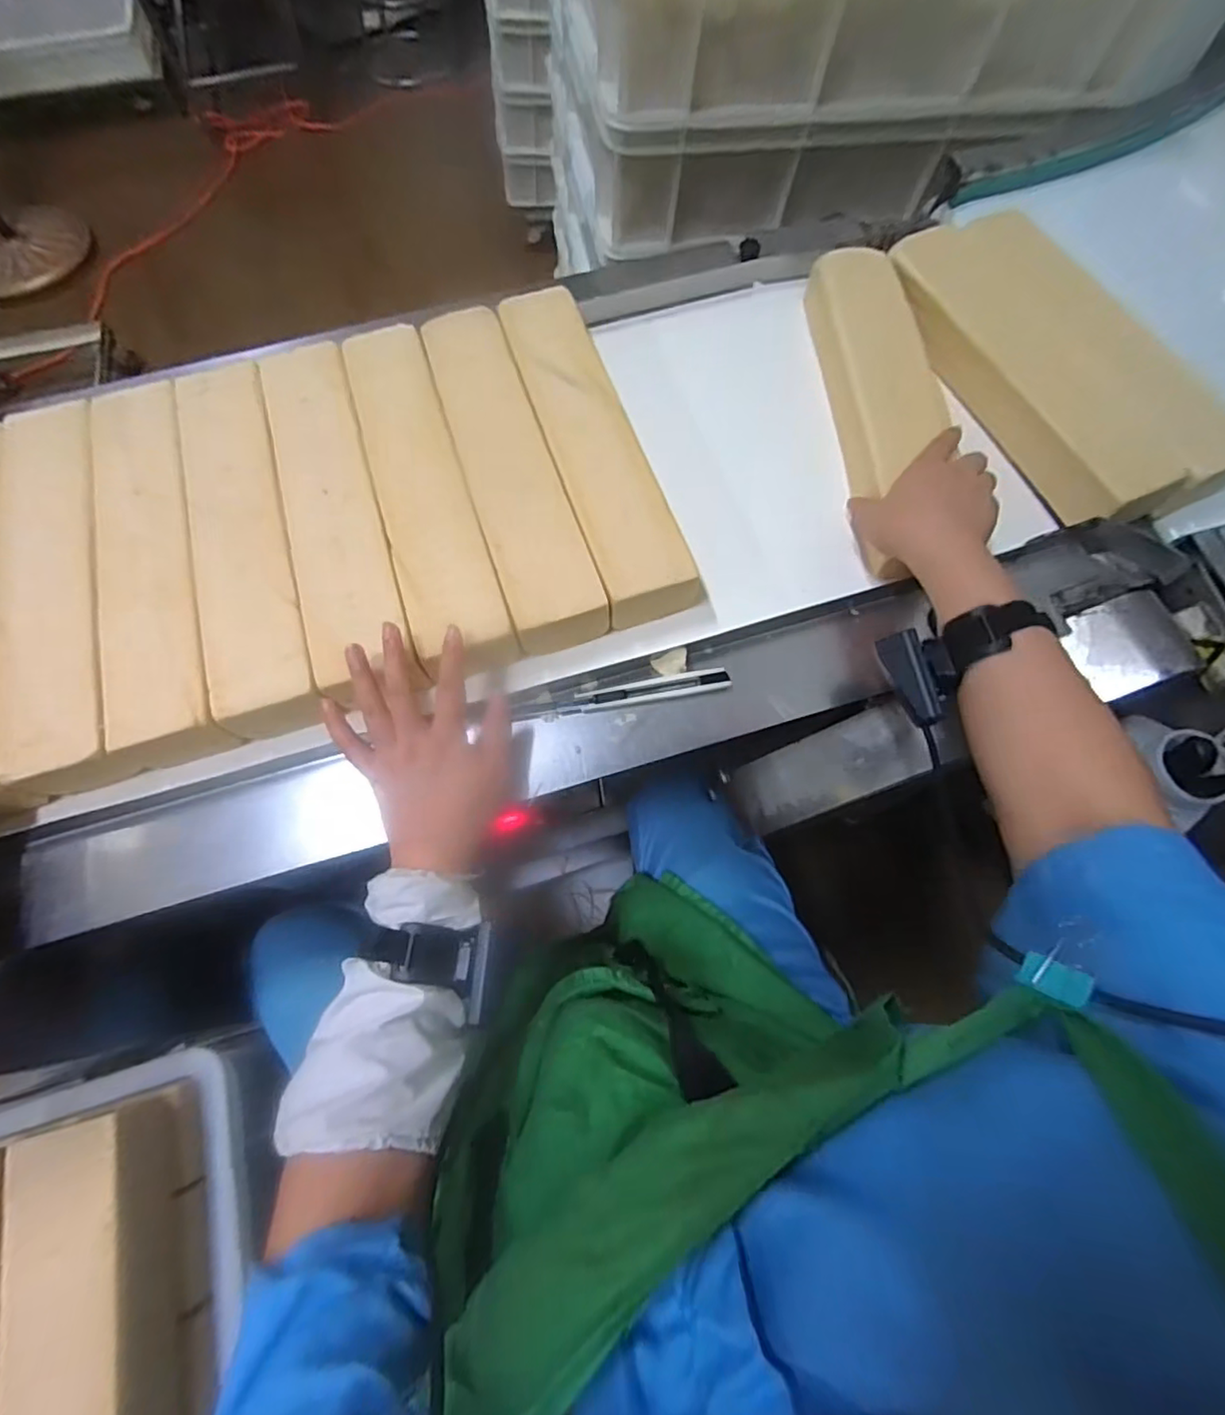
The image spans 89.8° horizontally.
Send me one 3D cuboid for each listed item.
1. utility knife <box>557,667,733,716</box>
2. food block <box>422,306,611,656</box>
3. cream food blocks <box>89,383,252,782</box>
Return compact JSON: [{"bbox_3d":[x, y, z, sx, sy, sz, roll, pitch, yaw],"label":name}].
[{"bbox_3d":[0.027,-0.014,0.501,0.138,0.008,0.017,-10,69,-5],"label":"utility knife"},{"bbox_3d":[-0.094,-0.215,0.550,0.076,0.043,0.347,-18,70,-7],"label":"food block"},{"bbox_3d":[-0.385,-0.117,0.525,0.083,0.067,0.338,-17,70,-7],"label":"cream food blocks"}]

